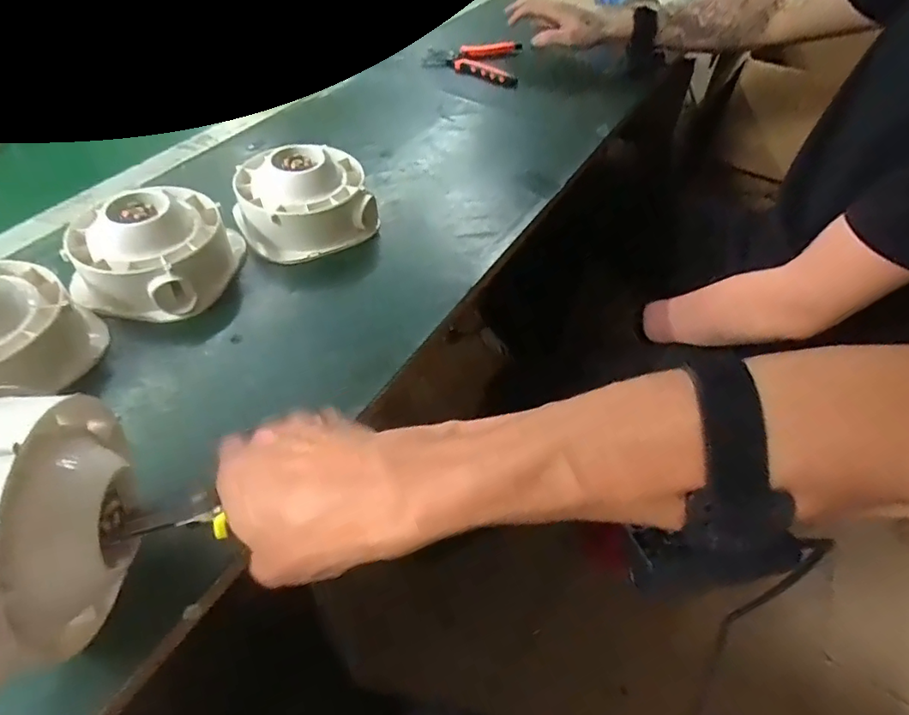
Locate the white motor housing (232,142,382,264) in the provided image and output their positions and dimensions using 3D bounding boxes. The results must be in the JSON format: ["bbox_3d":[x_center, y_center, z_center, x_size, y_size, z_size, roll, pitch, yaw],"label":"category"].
[{"bbox_3d":[-0.157,-0.170,0.564,0.135,0.071,0.126,-19,53,-20],"label":"white motor housing"}]

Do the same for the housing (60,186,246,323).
[{"bbox_3d":[-0.268,-0.101,0.494,0.120,0.071,0.127,2,49,-3],"label":"housing"}]

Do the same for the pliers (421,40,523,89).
[{"bbox_3d":[0.029,-0.452,0.828,0.151,0.027,0.095,16,50,9],"label":"pliers"}]

